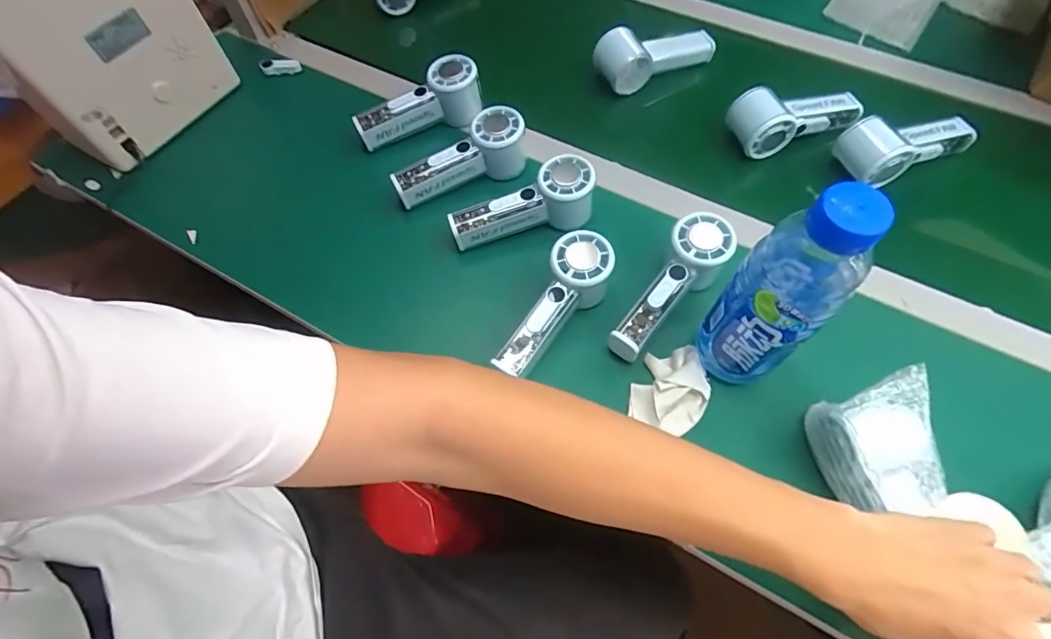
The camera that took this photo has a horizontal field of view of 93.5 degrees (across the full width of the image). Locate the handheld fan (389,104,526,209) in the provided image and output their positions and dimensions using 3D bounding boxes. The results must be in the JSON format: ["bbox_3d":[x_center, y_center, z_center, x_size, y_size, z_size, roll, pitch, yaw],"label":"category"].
[{"bbox_3d":[-0.075,-0.177,0.548,0.151,0.065,0.055,-19,64,-7],"label":"handheld fan"}]

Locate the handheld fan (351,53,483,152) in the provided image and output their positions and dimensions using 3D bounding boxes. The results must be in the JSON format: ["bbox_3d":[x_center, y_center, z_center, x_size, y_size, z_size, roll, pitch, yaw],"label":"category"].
[{"bbox_3d":[-0.125,-0.253,0.592,0.155,0.061,0.052,-26,64,3],"label":"handheld fan"}]

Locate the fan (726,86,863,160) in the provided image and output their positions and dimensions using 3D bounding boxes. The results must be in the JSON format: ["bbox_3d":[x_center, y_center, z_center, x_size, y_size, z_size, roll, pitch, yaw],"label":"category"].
[{"bbox_3d":[0.312,-0.240,0.569,0.159,0.053,0.057,-18,64,-7],"label":"fan"}]

